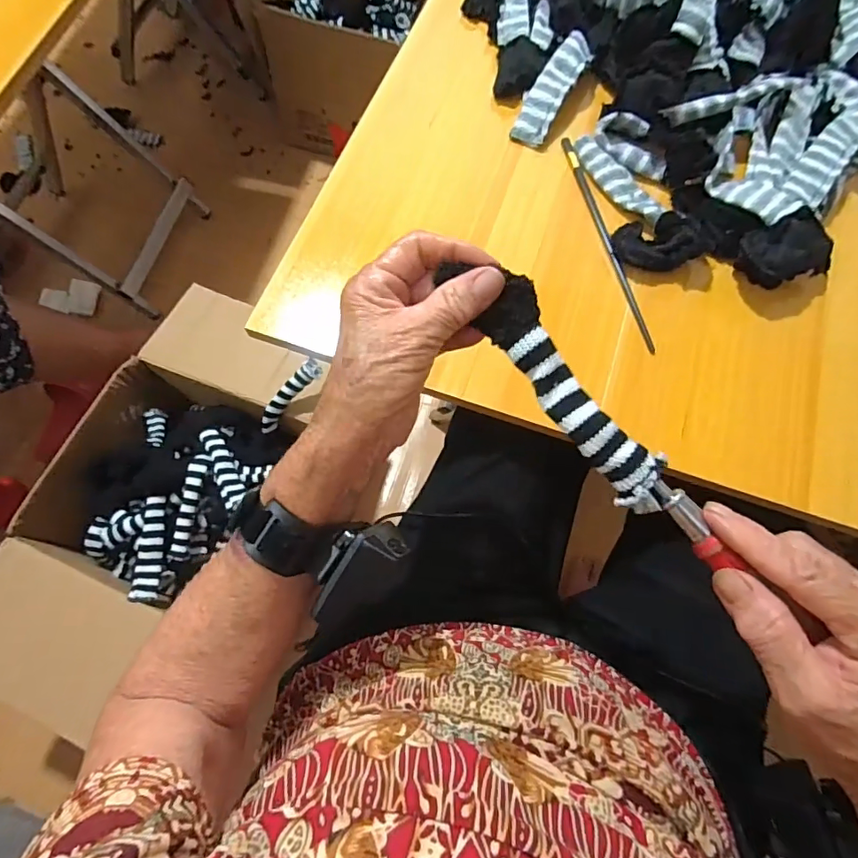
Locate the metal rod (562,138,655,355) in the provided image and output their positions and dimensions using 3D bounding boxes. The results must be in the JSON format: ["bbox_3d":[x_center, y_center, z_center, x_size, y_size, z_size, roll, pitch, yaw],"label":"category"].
[{"bbox_3d":[0.158,-0.173,0.450,0.008,0.007,0.237,-11,69,-3],"label":"metal rod"}]

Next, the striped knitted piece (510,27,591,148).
[{"bbox_3d":[0.120,-0.333,0.489,0.036,0.009,0.118,29,89,12],"label":"striped knitted piece"}]

